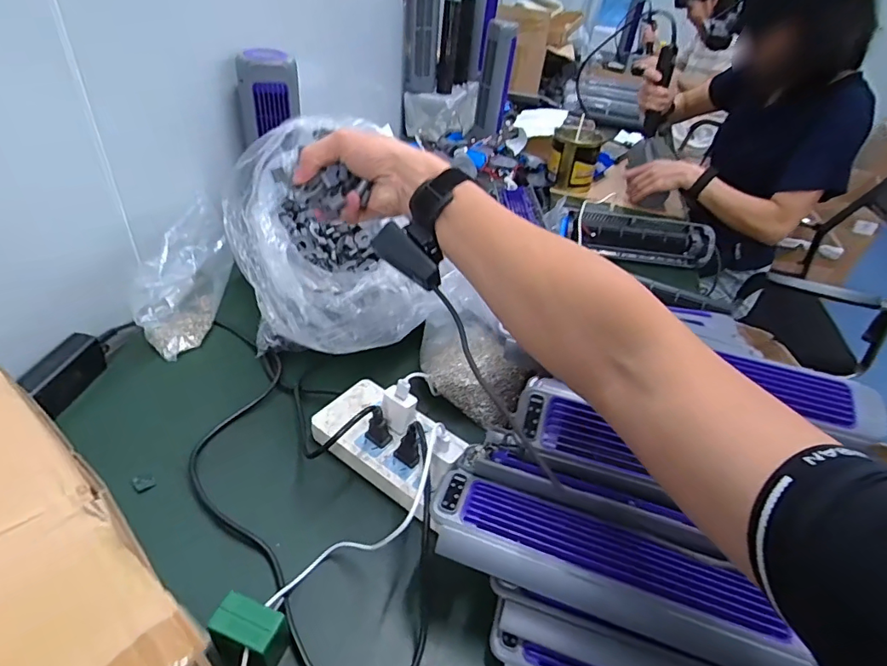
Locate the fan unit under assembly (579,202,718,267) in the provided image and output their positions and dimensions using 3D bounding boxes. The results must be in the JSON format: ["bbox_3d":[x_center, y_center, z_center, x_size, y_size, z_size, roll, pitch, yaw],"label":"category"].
[{"bbox_3d":[0.409,-0.200,1.019,0.263,0.074,0.105,13,39,6],"label":"fan unit under assembly"}]

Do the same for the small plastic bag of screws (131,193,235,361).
[{"bbox_3d":[-0.362,-0.082,0.701,0.077,0.123,0.212,0,39,-9],"label":"small plastic bag of screws"}]

